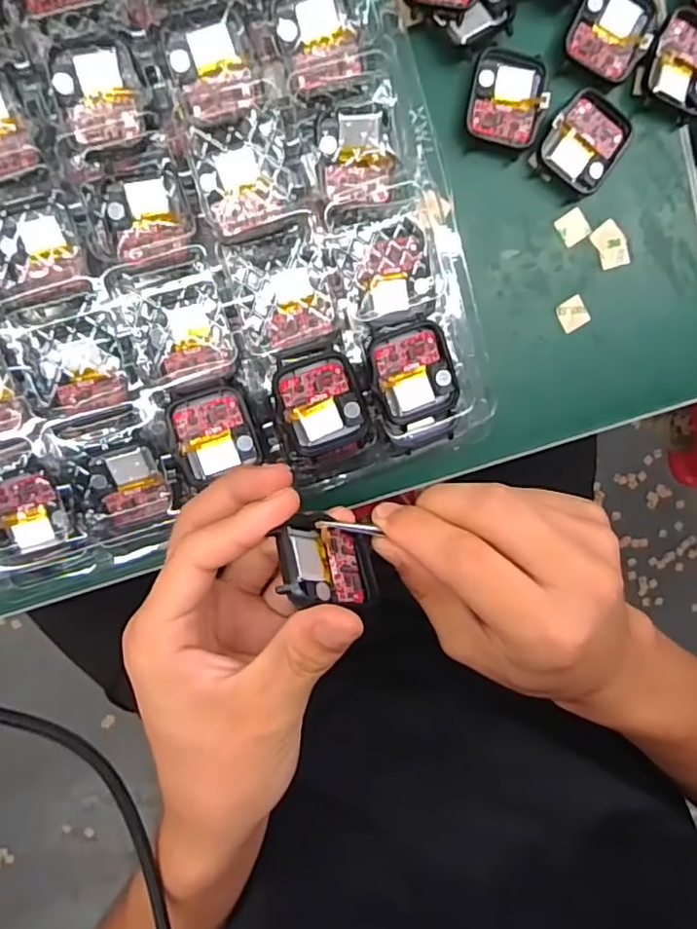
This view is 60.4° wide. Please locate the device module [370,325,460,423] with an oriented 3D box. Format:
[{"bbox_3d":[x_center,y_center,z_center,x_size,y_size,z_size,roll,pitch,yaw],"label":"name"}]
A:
[{"bbox_3d":[0.030,-0.043,0.281,0.037,0.011,0.043,-18,97,-2],"label":"device module"}]

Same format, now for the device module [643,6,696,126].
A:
[{"bbox_3d":[0.167,-0.200,0.296,0.038,0.009,0.045,20,94,-5],"label":"device module"}]

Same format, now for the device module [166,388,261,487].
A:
[{"bbox_3d":[-0.062,-0.014,0.277,0.035,0.008,0.040,-17,97,-2],"label":"device module"}]

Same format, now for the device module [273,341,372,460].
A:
[{"bbox_3d":[-0.013,-0.029,0.276,0.038,0.012,0.047,-15,97,-2],"label":"device module"}]

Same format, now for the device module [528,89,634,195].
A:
[{"bbox_3d":[0.118,-0.162,0.301,0.037,0.012,0.043,33,93,-6],"label":"device module"}]

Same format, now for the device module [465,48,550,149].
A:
[{"bbox_3d":[0.078,-0.180,0.293,0.037,0.007,0.042,4,95,-4],"label":"device module"}]

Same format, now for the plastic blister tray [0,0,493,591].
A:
[{"bbox_3d":[-0.093,-0.111,0.276,0.266,0.043,0.288,-17,97,-2],"label":"plastic blister tray"}]

